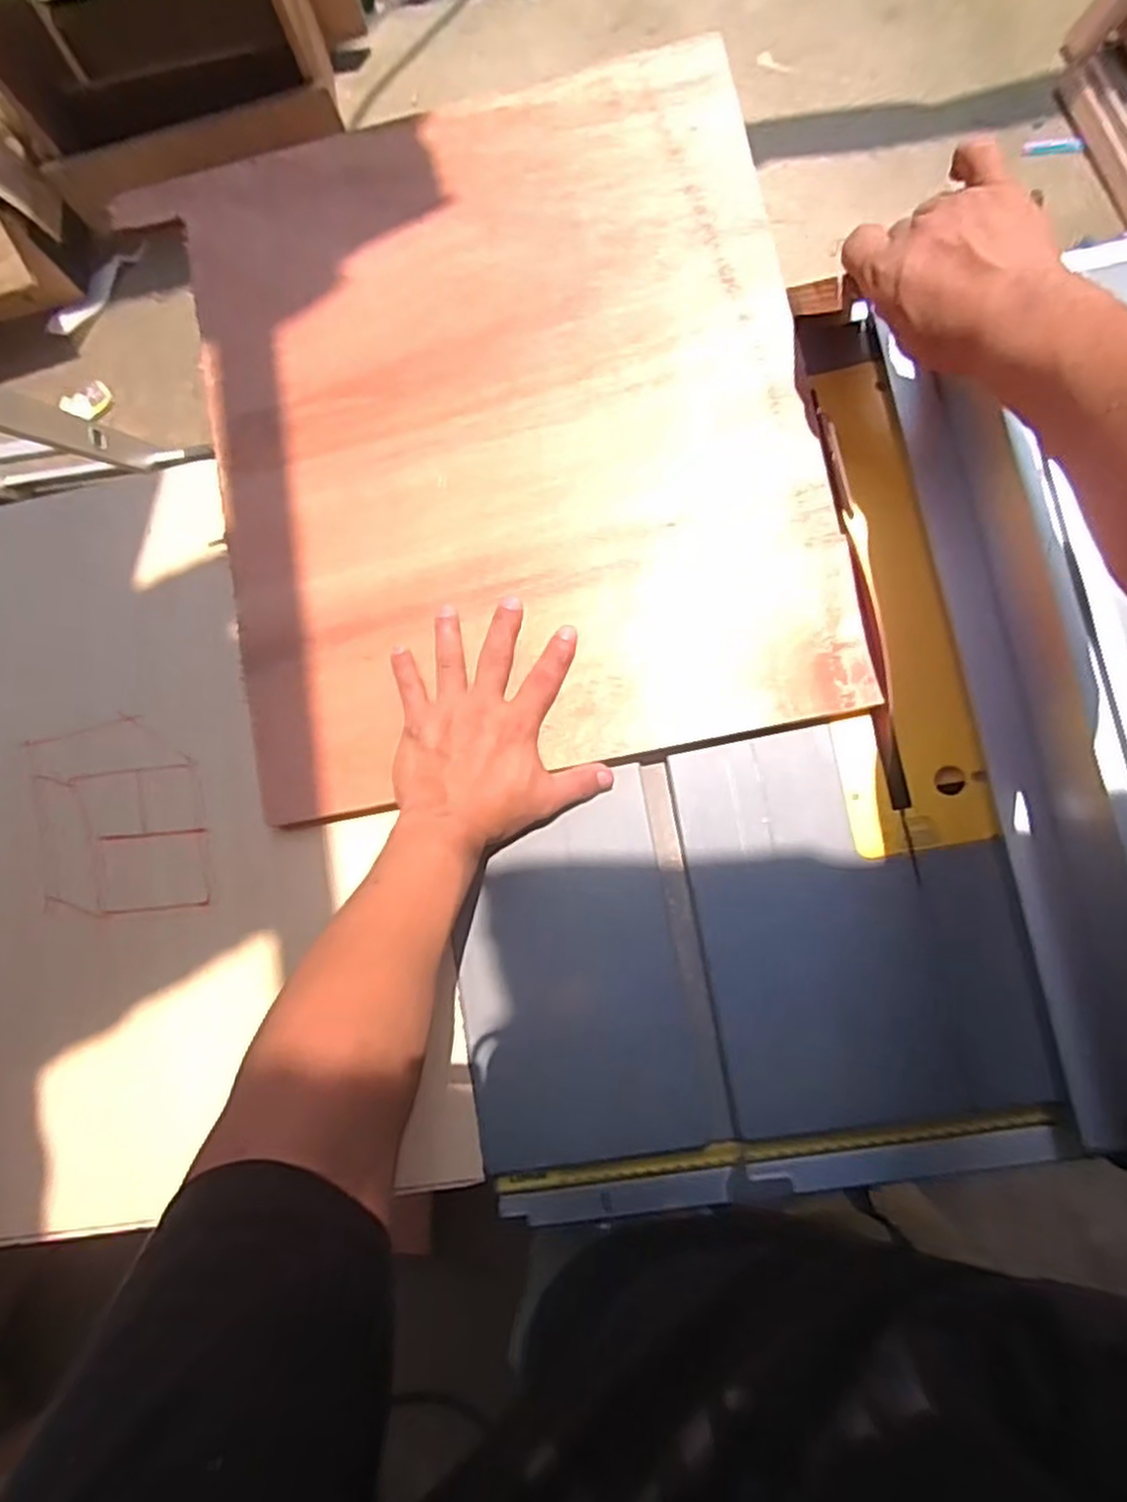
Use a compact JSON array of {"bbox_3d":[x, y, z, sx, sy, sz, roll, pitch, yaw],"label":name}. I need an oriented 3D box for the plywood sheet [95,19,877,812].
[{"bbox_3d":[-0.051,-0.249,0.560,0.443,0.018,0.541,-14,82,4],"label":"plywood sheet"}]

